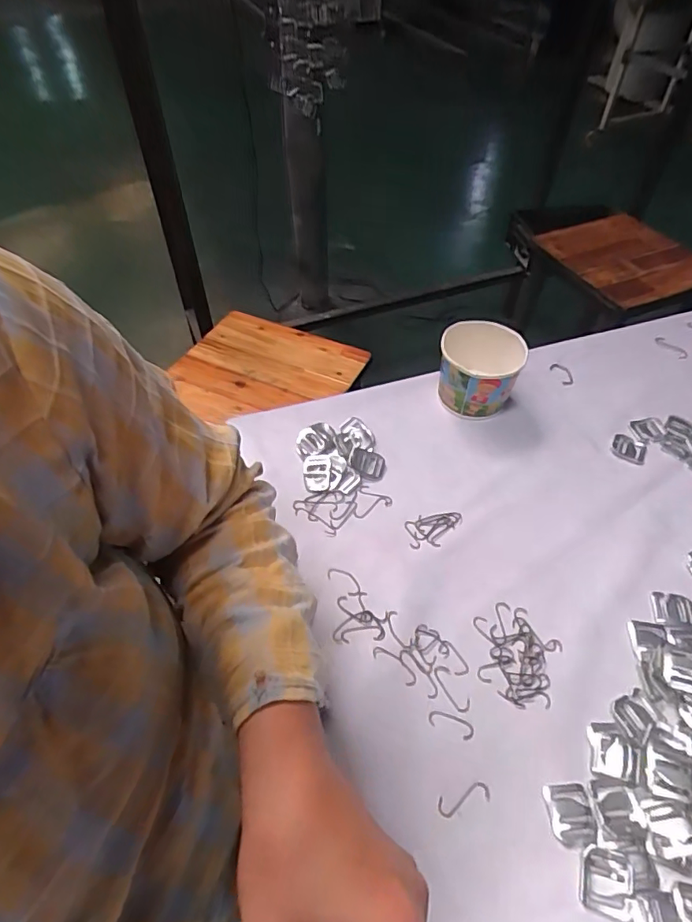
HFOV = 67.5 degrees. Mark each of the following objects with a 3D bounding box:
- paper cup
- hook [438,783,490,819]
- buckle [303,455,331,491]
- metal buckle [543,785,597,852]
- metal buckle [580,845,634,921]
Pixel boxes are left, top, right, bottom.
[{"bbox_3d":[0.151,-0.104,0.594,0.086,0.075,0.090,0,51,0],"label":"paper cup"},{"bbox_3d":[0.084,0.240,0.366,0.038,0.004,0.013,-12,52,-10],"label":"hook"},{"bbox_3d":[-0.031,0.011,0.538,0.028,0.008,0.039,2,51,1],"label":"buckle"},{"bbox_3d":[0.157,0.246,0.359,0.031,0.004,0.037,-1,51,-1],"label":"metal buckle"},{"bbox_3d":[0.169,0.272,0.334,0.030,0.005,0.035,15,53,12],"label":"metal buckle"}]

